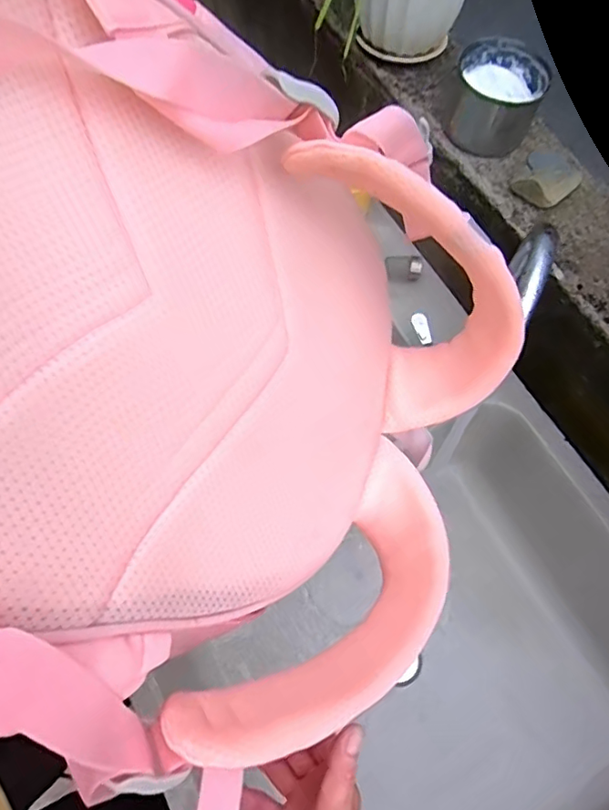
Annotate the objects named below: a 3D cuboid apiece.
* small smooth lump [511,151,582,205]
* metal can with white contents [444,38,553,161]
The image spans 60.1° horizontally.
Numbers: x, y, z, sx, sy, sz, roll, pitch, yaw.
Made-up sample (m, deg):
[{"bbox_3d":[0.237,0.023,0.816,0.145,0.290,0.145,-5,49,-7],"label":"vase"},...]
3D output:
[{"bbox_3d":[0.281,-0.260,0.603,0.063,0.024,0.083,29,69,10],"label":"small smooth lump"},{"bbox_3d":[0.223,-0.356,0.617,0.095,0.073,0.102,1,67,-1],"label":"metal can with white contents"}]

